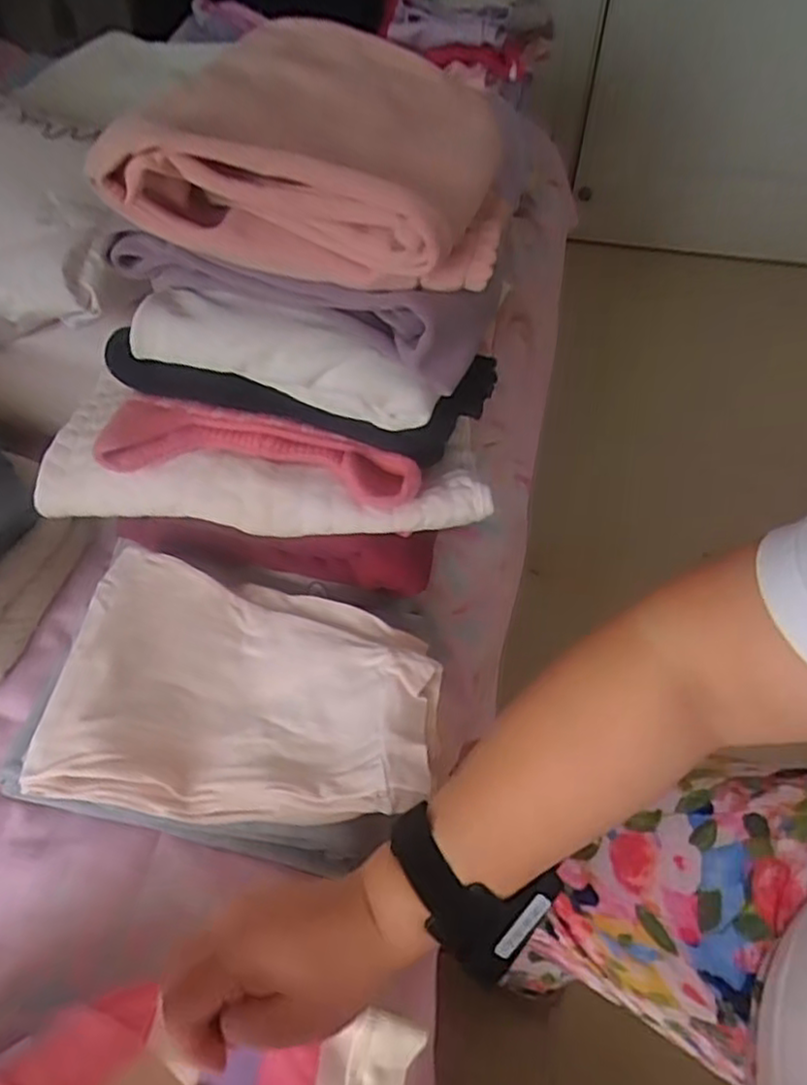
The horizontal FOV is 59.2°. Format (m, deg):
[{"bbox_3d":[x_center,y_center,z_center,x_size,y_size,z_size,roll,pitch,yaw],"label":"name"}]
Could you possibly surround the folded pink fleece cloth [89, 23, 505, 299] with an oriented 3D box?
[{"bbox_3d":[-0.039,-0.214,0.397,0.193,0.082,0.185,4,51,2],"label":"folded pink fleece cloth"}]

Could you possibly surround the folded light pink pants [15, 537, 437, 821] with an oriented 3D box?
[{"bbox_3d":[-0.098,0.092,0.460,0.233,0.041,0.160,5,51,3],"label":"folded light pink pants"}]

